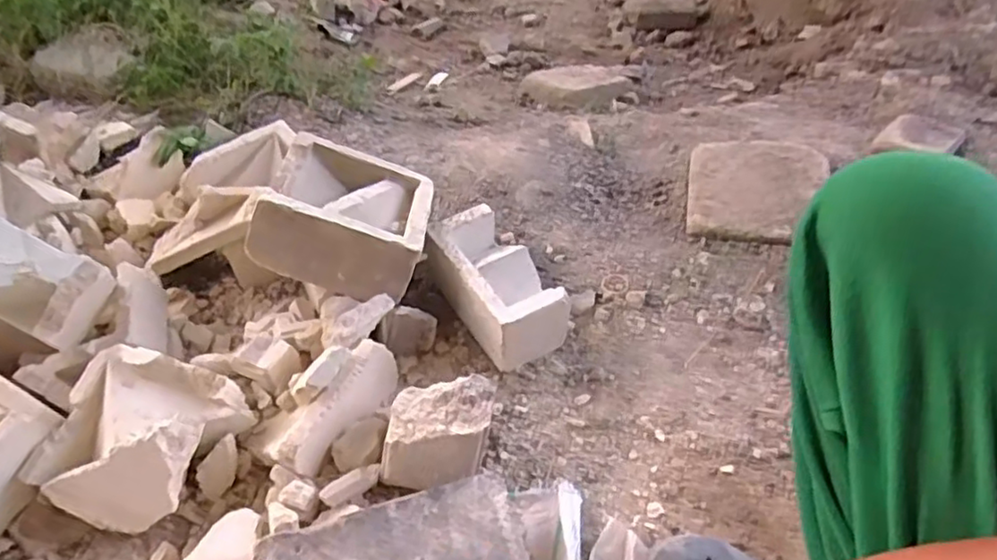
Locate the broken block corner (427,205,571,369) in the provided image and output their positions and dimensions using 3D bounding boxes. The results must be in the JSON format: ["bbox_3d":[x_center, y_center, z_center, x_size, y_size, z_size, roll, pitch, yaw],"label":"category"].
[{"bbox_3d":[-0.006,0.003,0.877,0.104,0.091,0.193,-27,50,-22],"label":"broken block corner"}]

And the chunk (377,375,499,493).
[{"bbox_3d":[-0.064,0.168,0.718,0.124,0.068,0.099,-3,45,0],"label":"chunk"}]

